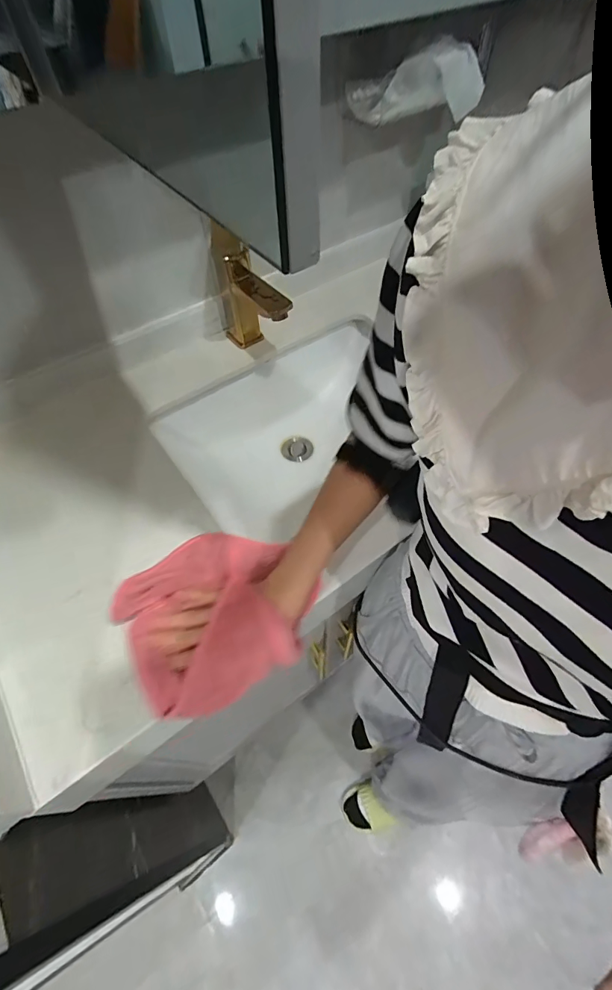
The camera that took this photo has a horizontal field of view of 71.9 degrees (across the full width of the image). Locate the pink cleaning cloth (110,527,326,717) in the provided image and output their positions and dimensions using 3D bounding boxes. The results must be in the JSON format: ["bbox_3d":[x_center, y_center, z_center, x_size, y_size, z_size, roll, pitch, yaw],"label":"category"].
[{"bbox_3d":[-0.098,0.115,0.443,0.183,0.046,0.179,-26,62,-19],"label":"pink cleaning cloth"}]

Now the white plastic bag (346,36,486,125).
[{"bbox_3d":[0.155,-0.556,0.572,0.211,0.071,0.040,-30,60,-18],"label":"white plastic bag"}]

